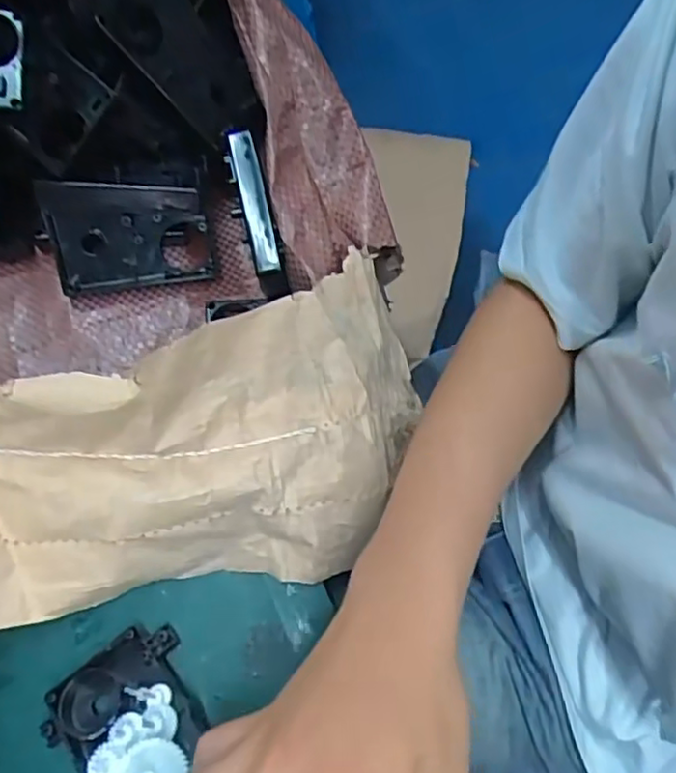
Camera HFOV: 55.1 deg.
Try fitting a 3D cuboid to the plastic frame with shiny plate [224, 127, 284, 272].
[{"bbox_3d":[-0.054,-0.116,0.407,0.022,0.022,0.101,-15,74,-7],"label":"plastic frame with shiny plate"}]

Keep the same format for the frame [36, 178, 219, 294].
[{"bbox_3d":[-0.136,-0.098,0.418,0.098,0.076,0.023,0,47,1],"label":"frame"}]

